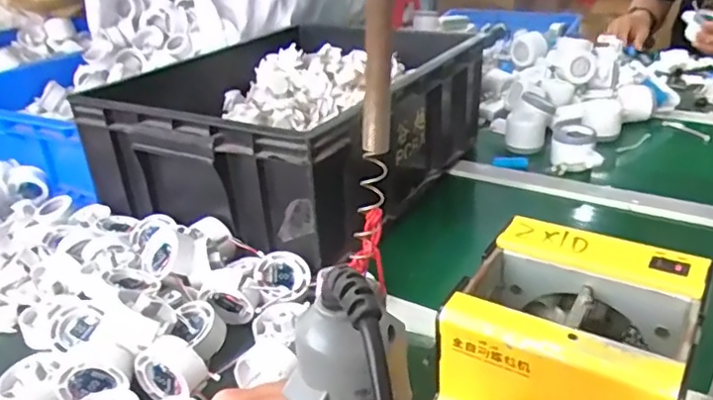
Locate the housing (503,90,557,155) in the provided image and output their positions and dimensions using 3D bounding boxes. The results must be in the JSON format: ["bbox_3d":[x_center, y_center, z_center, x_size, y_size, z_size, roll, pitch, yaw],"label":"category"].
[{"bbox_3d":[0.277,-0.123,0.947,0.060,0.060,0.115,10,31,25],"label":"housing"}]

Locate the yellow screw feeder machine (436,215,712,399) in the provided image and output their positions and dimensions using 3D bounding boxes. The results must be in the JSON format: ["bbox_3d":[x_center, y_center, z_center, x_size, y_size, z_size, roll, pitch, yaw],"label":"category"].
[{"bbox_3d":[0.115,0.116,0.346,0.123,0.125,0.173,15,33,31],"label":"yellow screw feeder machine"}]

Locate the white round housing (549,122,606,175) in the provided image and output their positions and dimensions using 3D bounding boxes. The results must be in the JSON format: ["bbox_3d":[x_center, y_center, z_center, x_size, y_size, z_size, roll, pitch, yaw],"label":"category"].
[{"bbox_3d":[0.311,-0.073,0.849,0.064,0.049,0.073,-1,28,6],"label":"white round housing"}]

